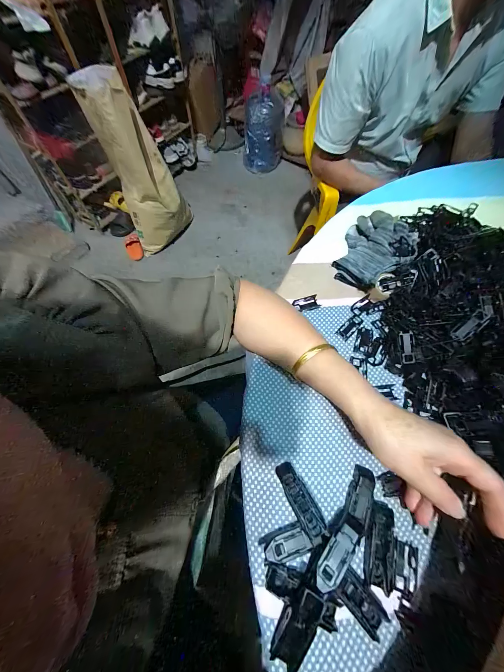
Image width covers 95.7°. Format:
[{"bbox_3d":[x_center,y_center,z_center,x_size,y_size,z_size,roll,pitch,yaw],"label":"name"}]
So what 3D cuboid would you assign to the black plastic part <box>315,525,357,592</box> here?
[{"bbox_3d":[0.075,0.198,0.203,0.017,0.006,0.052,35,70,16],"label":"black plastic part"}]

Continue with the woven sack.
[{"bbox_3d":[-0.546,-0.819,1.157,0.343,0.753,0.205,-23,45,-9],"label":"woven sack"}]

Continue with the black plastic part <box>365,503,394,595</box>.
[{"bbox_3d":[0.126,0.202,0.221,0.022,0.010,0.066,20,67,10],"label":"black plastic part"}]

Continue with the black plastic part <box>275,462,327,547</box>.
[{"bbox_3d":[0.049,0.165,0.231,0.021,0.015,0.070,-26,52,-10],"label":"black plastic part"}]

